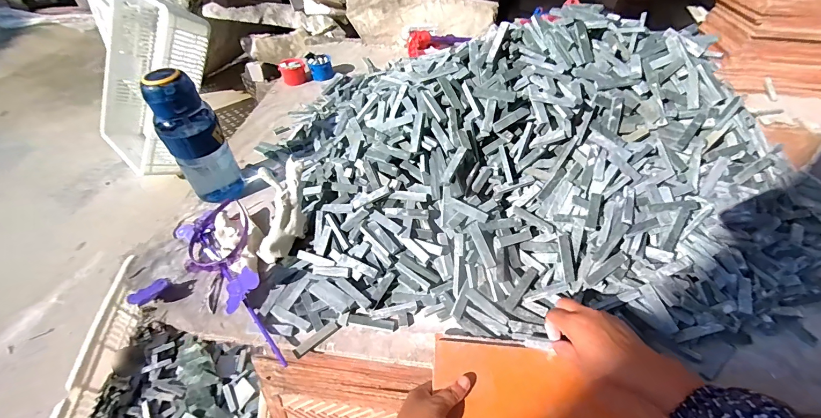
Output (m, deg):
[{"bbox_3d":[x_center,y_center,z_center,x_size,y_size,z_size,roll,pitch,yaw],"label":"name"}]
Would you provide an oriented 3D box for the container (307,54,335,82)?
[{"bbox_3d":[-0.232,-0.366,0.927,0.061,0.054,0.050,-16,50,-12],"label":"container"}]

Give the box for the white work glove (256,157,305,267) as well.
[{"bbox_3d":[-0.193,0.003,0.539,0.057,0.057,0.159,10,92,10],"label":"white work glove"}]

